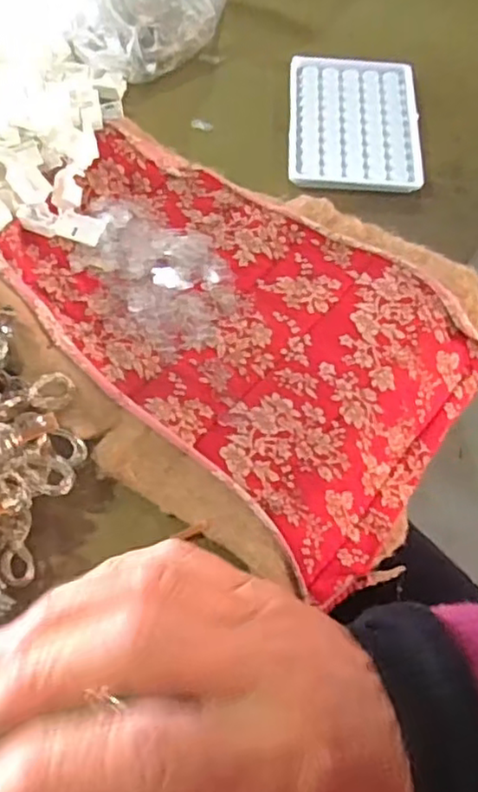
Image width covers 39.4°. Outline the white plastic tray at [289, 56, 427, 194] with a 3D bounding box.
[{"bbox_3d":[0.087,-0.209,0.506,0.095,0.011,0.132,3,62,-1],"label":"white plastic tray"}]

